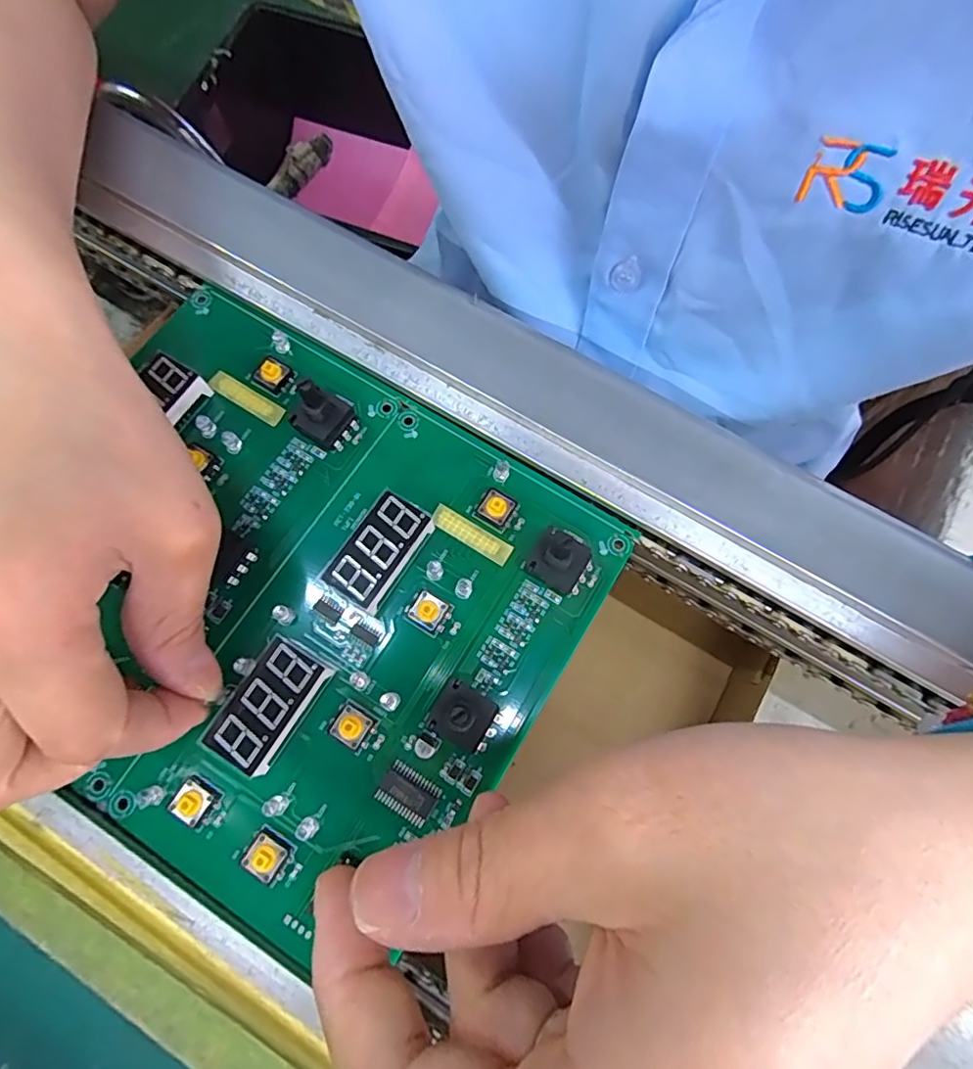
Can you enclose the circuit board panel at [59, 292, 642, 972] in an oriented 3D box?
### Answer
[{"bbox_3d":[-0.071,0.018,0.191,0.187,0.015,0.170,31,75,8],"label":"circuit board panel"}]

